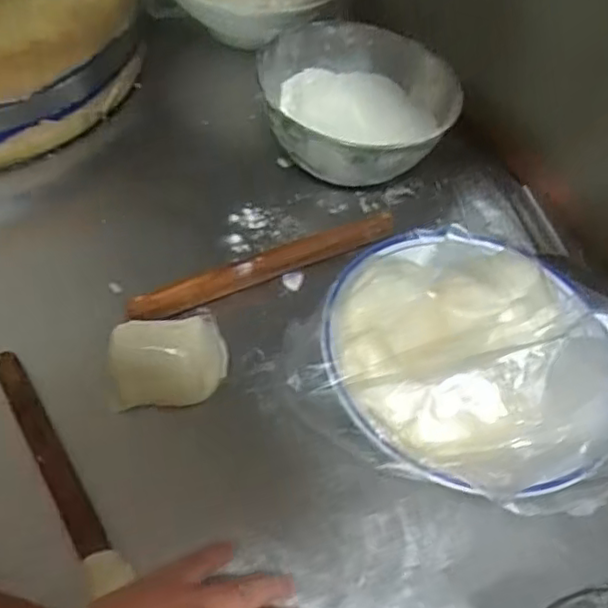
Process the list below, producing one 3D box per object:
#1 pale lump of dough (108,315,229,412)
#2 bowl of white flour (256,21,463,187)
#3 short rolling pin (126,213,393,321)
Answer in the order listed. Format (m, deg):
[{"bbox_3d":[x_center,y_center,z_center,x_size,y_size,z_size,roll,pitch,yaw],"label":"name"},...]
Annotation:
[{"bbox_3d":[-0.106,0.045,0.513,0.089,0.043,0.057,-2,53,-8],"label":"pale lump of dough"},{"bbox_3d":[0.053,-0.198,0.685,0.184,0.107,0.198,4,52,-5],"label":"bowl of white flour"},{"bbox_3d":[-0.033,-0.034,0.594,0.256,0.028,0.026,-19,58,-21],"label":"short rolling pin"}]

